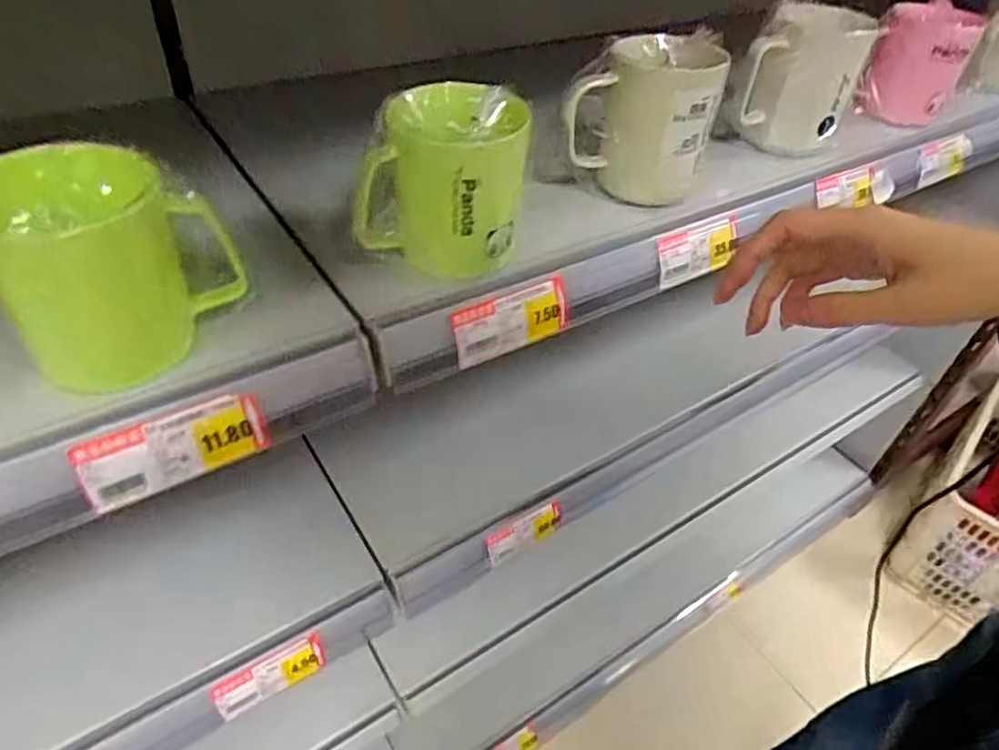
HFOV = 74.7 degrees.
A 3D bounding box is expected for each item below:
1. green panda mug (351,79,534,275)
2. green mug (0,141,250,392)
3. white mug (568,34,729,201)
[{"bbox_3d":[-0.035,-0.124,0.415,0.107,0.092,0.083,1,44,-3],"label":"green panda mug"},{"bbox_3d":[-0.195,-0.058,0.332,0.103,0.102,0.077,-29,53,-29],"label":"green mug"},{"bbox_3d":[0.108,-0.199,0.504,0.110,0.101,0.082,7,45,4],"label":"white mug"}]

